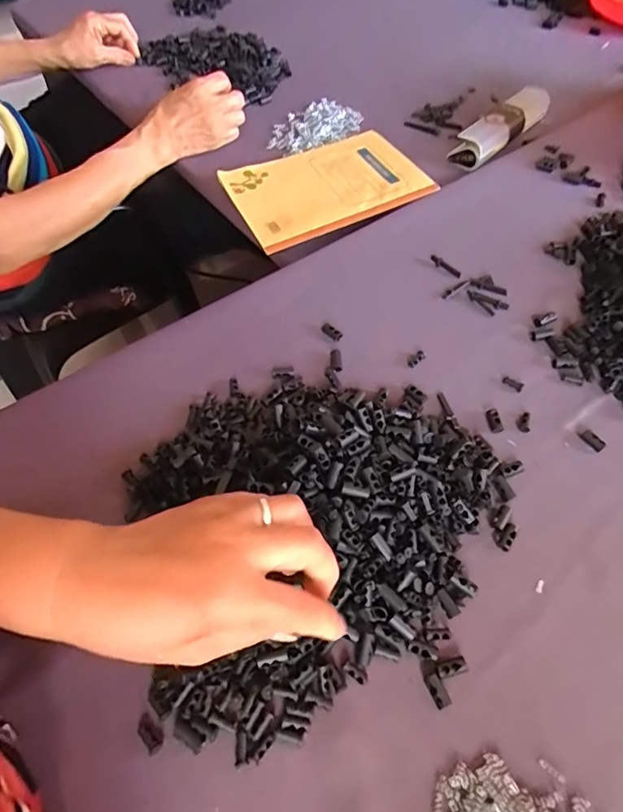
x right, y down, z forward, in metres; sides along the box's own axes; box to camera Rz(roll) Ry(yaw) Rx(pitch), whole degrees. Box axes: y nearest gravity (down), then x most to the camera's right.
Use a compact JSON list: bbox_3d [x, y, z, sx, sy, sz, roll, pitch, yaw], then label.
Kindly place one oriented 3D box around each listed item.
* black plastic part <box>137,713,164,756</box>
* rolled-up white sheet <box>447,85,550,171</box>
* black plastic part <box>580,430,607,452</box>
[{"bbox_3d":[-0.092,0.187,0.279,0.011,0.005,0.020,-36,65,-22],"label":"black plastic part"},{"bbox_3d":[0.236,-0.346,0.596,0.038,0.029,0.165,40,65,22],"label":"rolled-up white sheet"},{"bbox_3d":[0.213,0.026,0.368,0.008,0.007,0.018,-35,64,-21],"label":"black plastic part"}]

